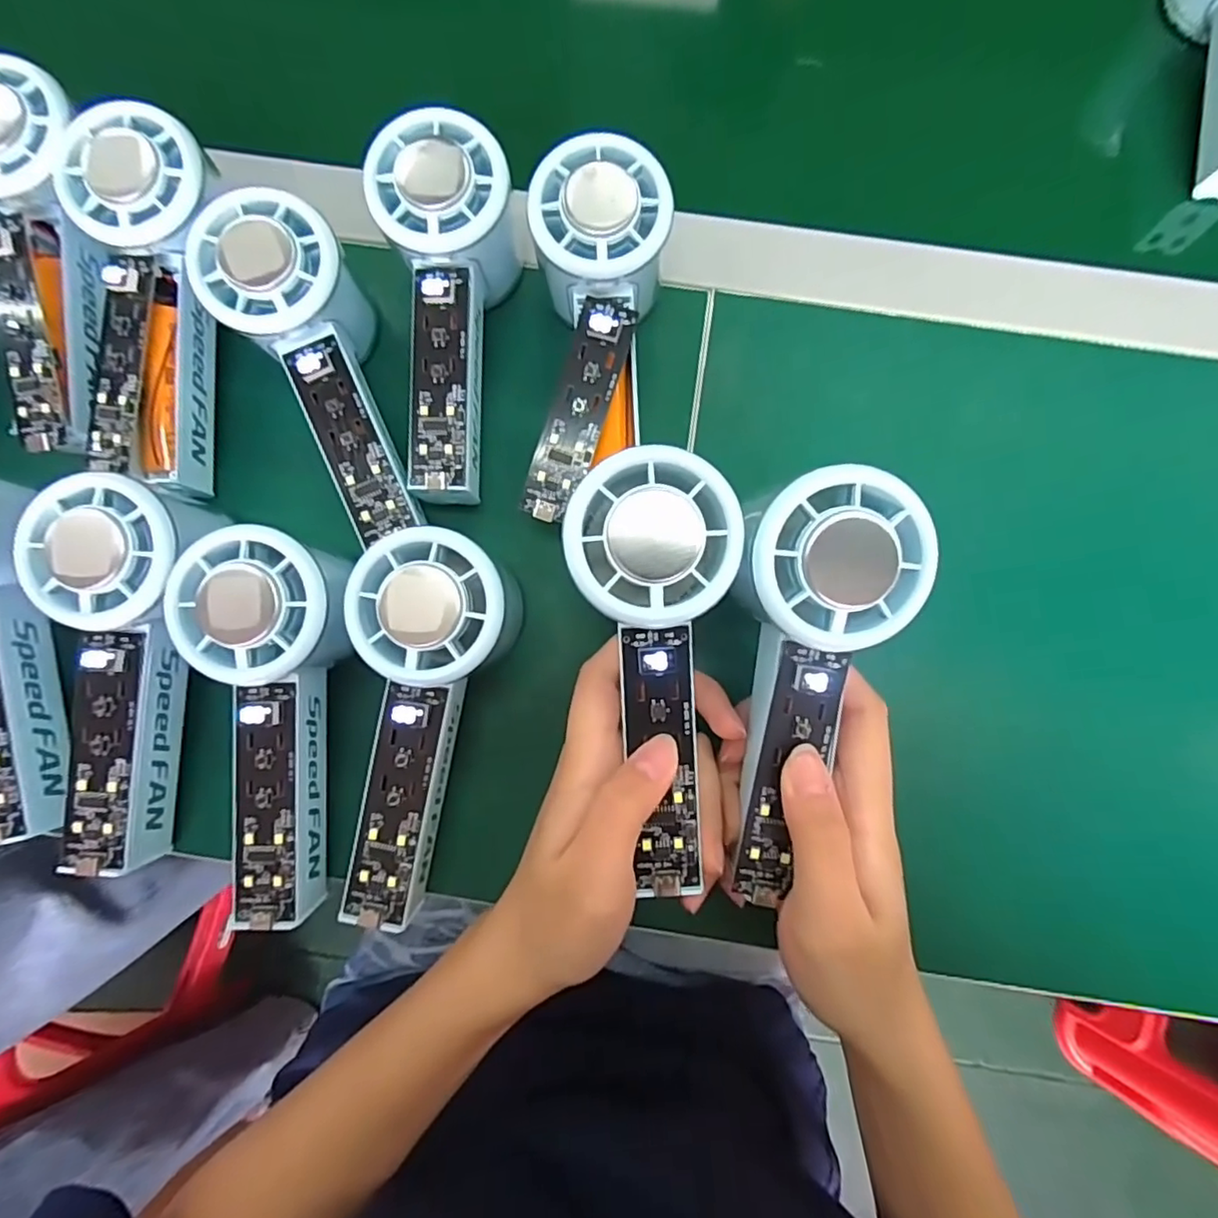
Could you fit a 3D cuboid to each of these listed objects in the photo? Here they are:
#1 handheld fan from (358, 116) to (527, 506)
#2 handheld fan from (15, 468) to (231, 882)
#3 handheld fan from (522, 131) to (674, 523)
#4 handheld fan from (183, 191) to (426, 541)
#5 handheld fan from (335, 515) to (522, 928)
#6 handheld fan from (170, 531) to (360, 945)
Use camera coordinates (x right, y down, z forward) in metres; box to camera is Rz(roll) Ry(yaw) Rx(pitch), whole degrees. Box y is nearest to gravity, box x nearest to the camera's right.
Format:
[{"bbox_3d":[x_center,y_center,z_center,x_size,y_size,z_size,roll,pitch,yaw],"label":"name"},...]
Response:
[{"bbox_3d":[-0.064,-0.124,0.262,0.054,0.051,0.145,-7,82,-2],"label":"handheld fan"},{"bbox_3d":[-0.187,0.026,0.240,0.062,0.034,0.149,4,98,0],"label":"handheld fan"},{"bbox_3d":[-0.009,-0.120,0.266,0.056,0.040,0.141,7,95,0],"label":"handheld fan"},{"bbox_3d":[-0.115,-0.097,0.258,0.055,0.048,0.145,-31,84,-5],"label":"handheld fan"},{"bbox_3d":[-0.073,0.045,0.236,0.060,0.033,0.150,10,99,1],"label":"handheld fan"},{"bbox_3d":[-0.128,0.045,0.240,0.062,0.036,0.151,-1,98,-1],"label":"handheld fan"}]

